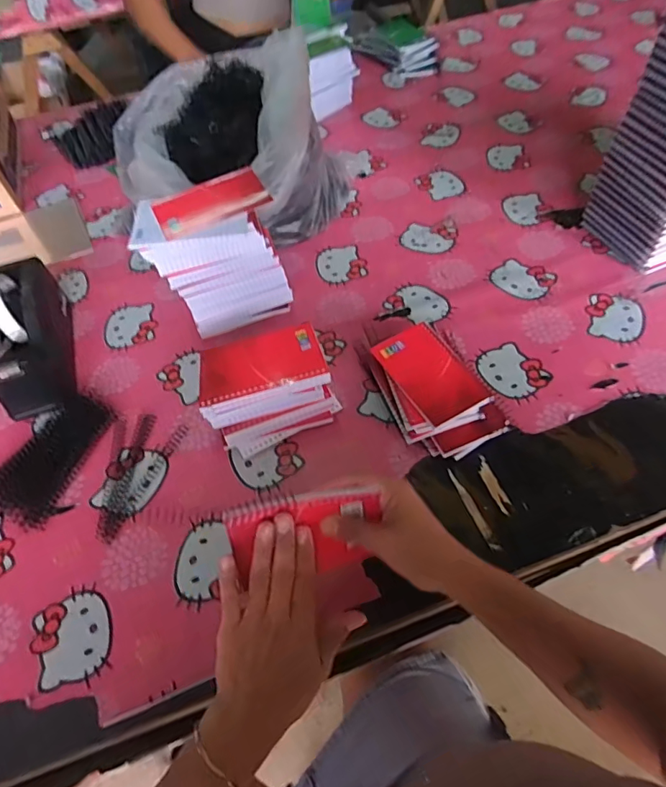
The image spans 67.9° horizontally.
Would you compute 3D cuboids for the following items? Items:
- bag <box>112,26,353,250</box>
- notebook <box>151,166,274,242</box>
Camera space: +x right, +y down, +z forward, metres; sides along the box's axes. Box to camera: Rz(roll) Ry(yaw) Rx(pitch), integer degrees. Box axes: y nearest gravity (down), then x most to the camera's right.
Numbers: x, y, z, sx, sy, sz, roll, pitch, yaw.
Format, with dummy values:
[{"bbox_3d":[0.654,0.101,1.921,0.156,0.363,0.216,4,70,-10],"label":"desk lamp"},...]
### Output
[{"bbox_3d":[-0.165,-0.378,0.762,0.329,0.203,0.279,30,62,23],"label":"bag"},{"bbox_3d":[-0.140,-0.225,0.581,0.135,0.010,0.074,-27,62,-12],"label":"notebook"}]

